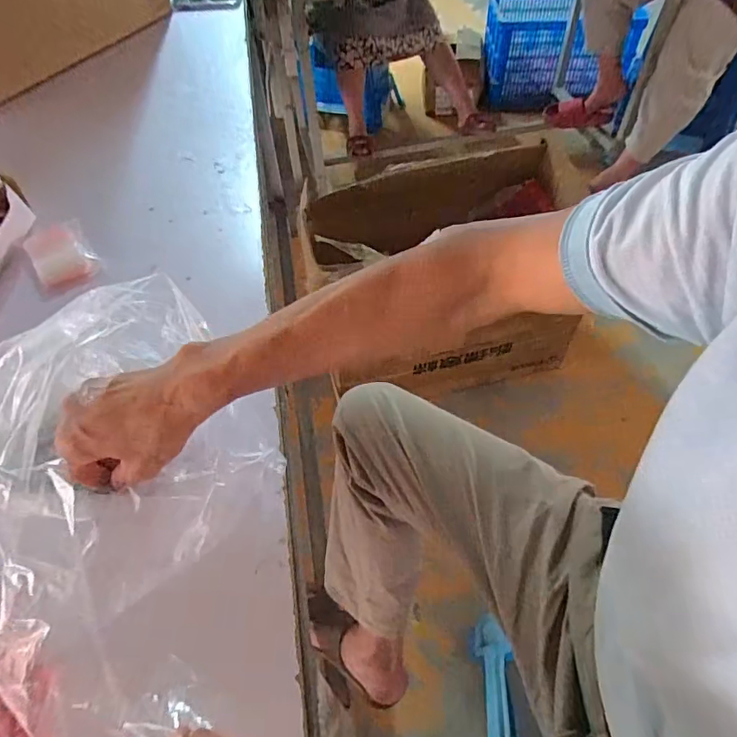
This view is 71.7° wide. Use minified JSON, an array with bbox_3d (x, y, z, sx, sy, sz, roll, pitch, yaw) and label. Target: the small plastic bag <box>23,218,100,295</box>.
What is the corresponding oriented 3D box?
[{"bbox_3d":[-0.366,-0.135,0.610,0.067,0.023,0.107,-28,56,-18],"label":"small plastic bag"}]

